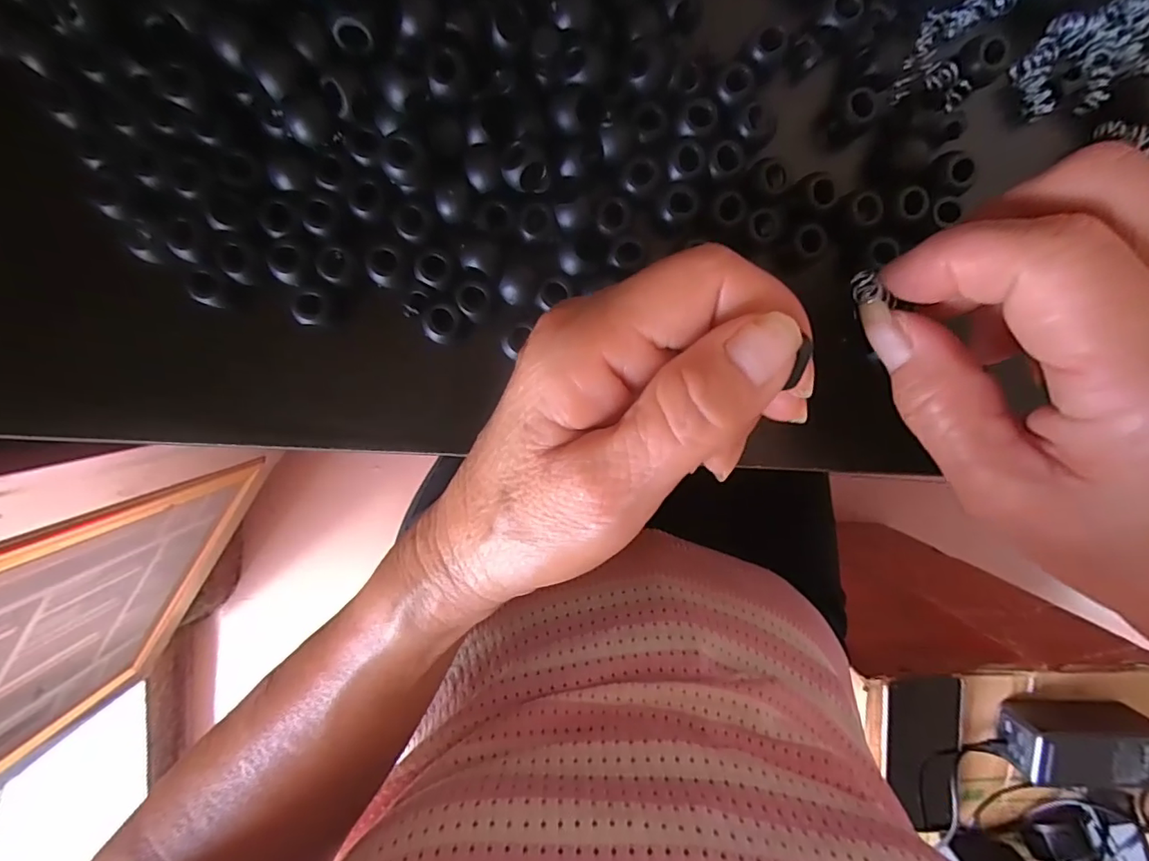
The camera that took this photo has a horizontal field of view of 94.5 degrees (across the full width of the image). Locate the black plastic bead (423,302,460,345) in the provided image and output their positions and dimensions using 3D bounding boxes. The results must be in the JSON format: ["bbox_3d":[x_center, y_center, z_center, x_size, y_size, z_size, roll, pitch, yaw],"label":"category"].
[{"bbox_3d":[-0.046,-0.037,0.183,0.011,0.006,0.013,26,95,-5],"label":"black plastic bead"}]

